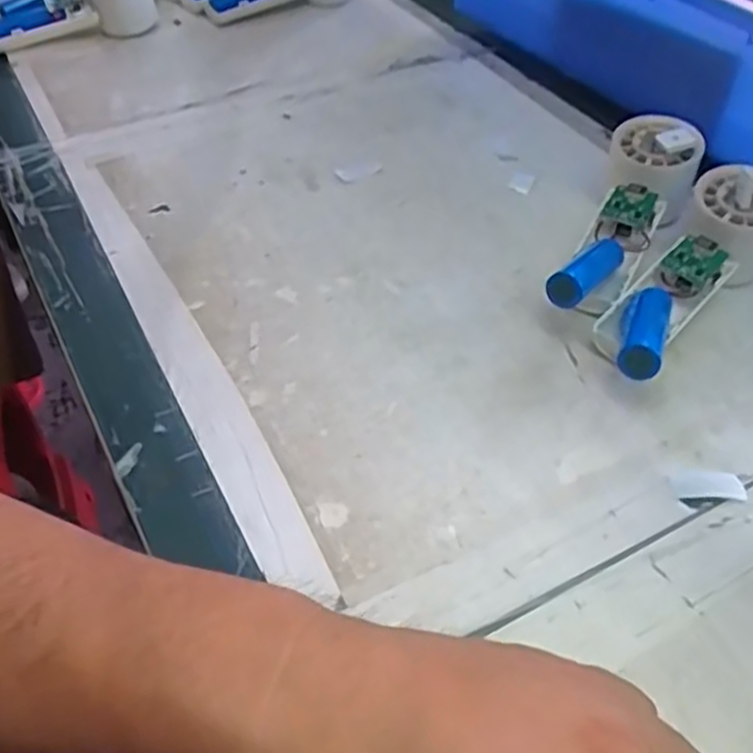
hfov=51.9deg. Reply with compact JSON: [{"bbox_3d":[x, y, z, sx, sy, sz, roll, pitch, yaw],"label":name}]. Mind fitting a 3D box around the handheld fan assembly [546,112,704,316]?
[{"bbox_3d":[0.154,-0.095,0.478,0.052,0.059,0.170,20,50,19],"label":"handheld fan assembly"}]

